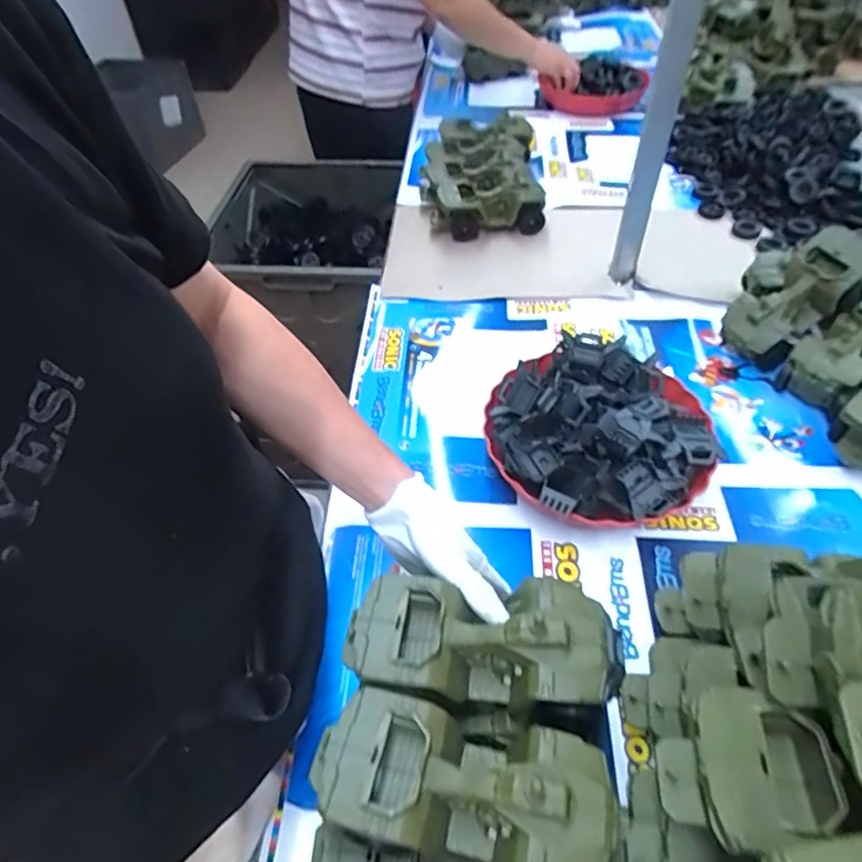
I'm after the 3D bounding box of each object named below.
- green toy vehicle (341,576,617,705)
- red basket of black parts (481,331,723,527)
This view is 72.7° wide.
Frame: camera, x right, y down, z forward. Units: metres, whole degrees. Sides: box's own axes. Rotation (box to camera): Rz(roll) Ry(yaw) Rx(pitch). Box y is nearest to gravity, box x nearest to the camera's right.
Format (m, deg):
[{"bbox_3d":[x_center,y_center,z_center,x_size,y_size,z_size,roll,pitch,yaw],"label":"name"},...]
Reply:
[{"bbox_3d":[0.035,0.145,0.420,0.181,0.059,0.090,1,49,9],"label":"green toy vehicle"},{"bbox_3d":[0.182,0.003,0.641,0.229,0.089,0.223,-1,49,2],"label":"red basket of black parts"}]

